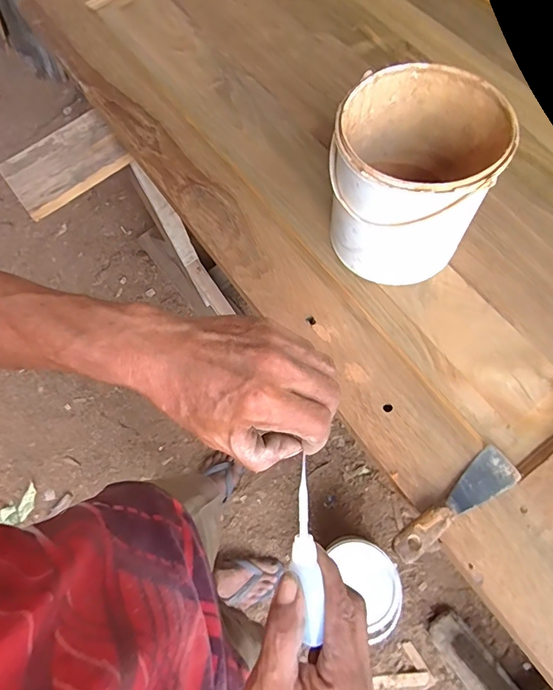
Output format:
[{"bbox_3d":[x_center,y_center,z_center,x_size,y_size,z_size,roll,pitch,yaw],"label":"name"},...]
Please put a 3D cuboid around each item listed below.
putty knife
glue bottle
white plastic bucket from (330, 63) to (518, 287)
[{"bbox_3d":[0.191,0.169,0.483,0.166,0.031,0.042,-31,70,-7],"label":"putty knife"},{"bbox_3d":[0.019,0.139,0.307,0.017,0.018,0.111,-4,68,1],"label":"glue bottle"},{"bbox_3d":[0.159,-0.198,0.554,0.170,0.190,0.171,-1,69,4],"label":"white plastic bucket"}]

